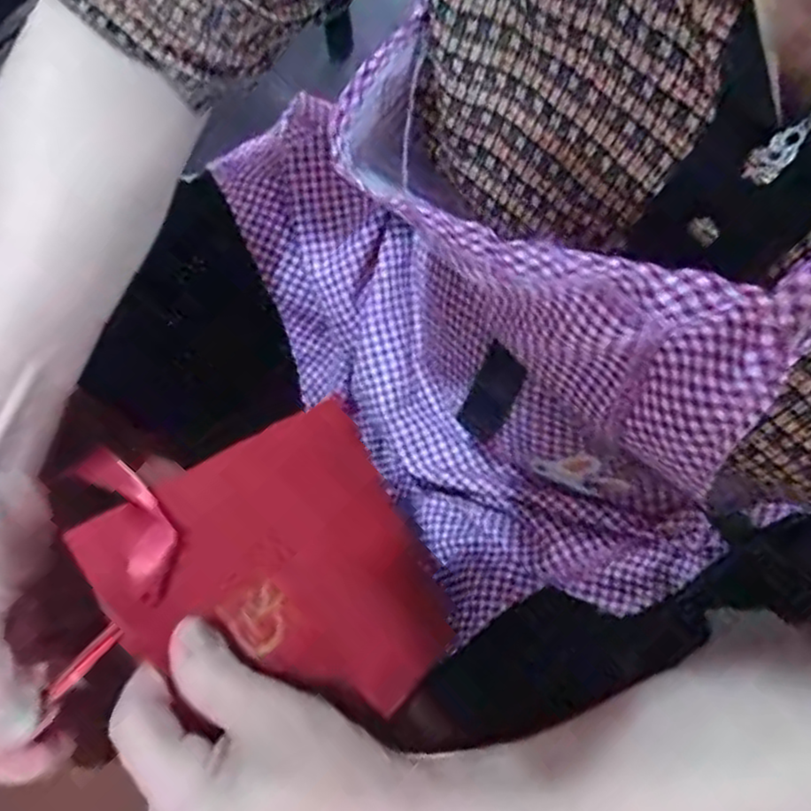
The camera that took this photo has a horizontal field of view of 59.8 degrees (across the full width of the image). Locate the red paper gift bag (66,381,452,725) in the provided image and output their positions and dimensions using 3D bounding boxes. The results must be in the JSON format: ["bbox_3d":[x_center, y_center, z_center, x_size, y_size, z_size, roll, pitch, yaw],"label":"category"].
[{"bbox_3d":[-0.051,0.081,0.321,0.141,0.015,0.136,-29,84,-42],"label":"red paper gift bag"}]

